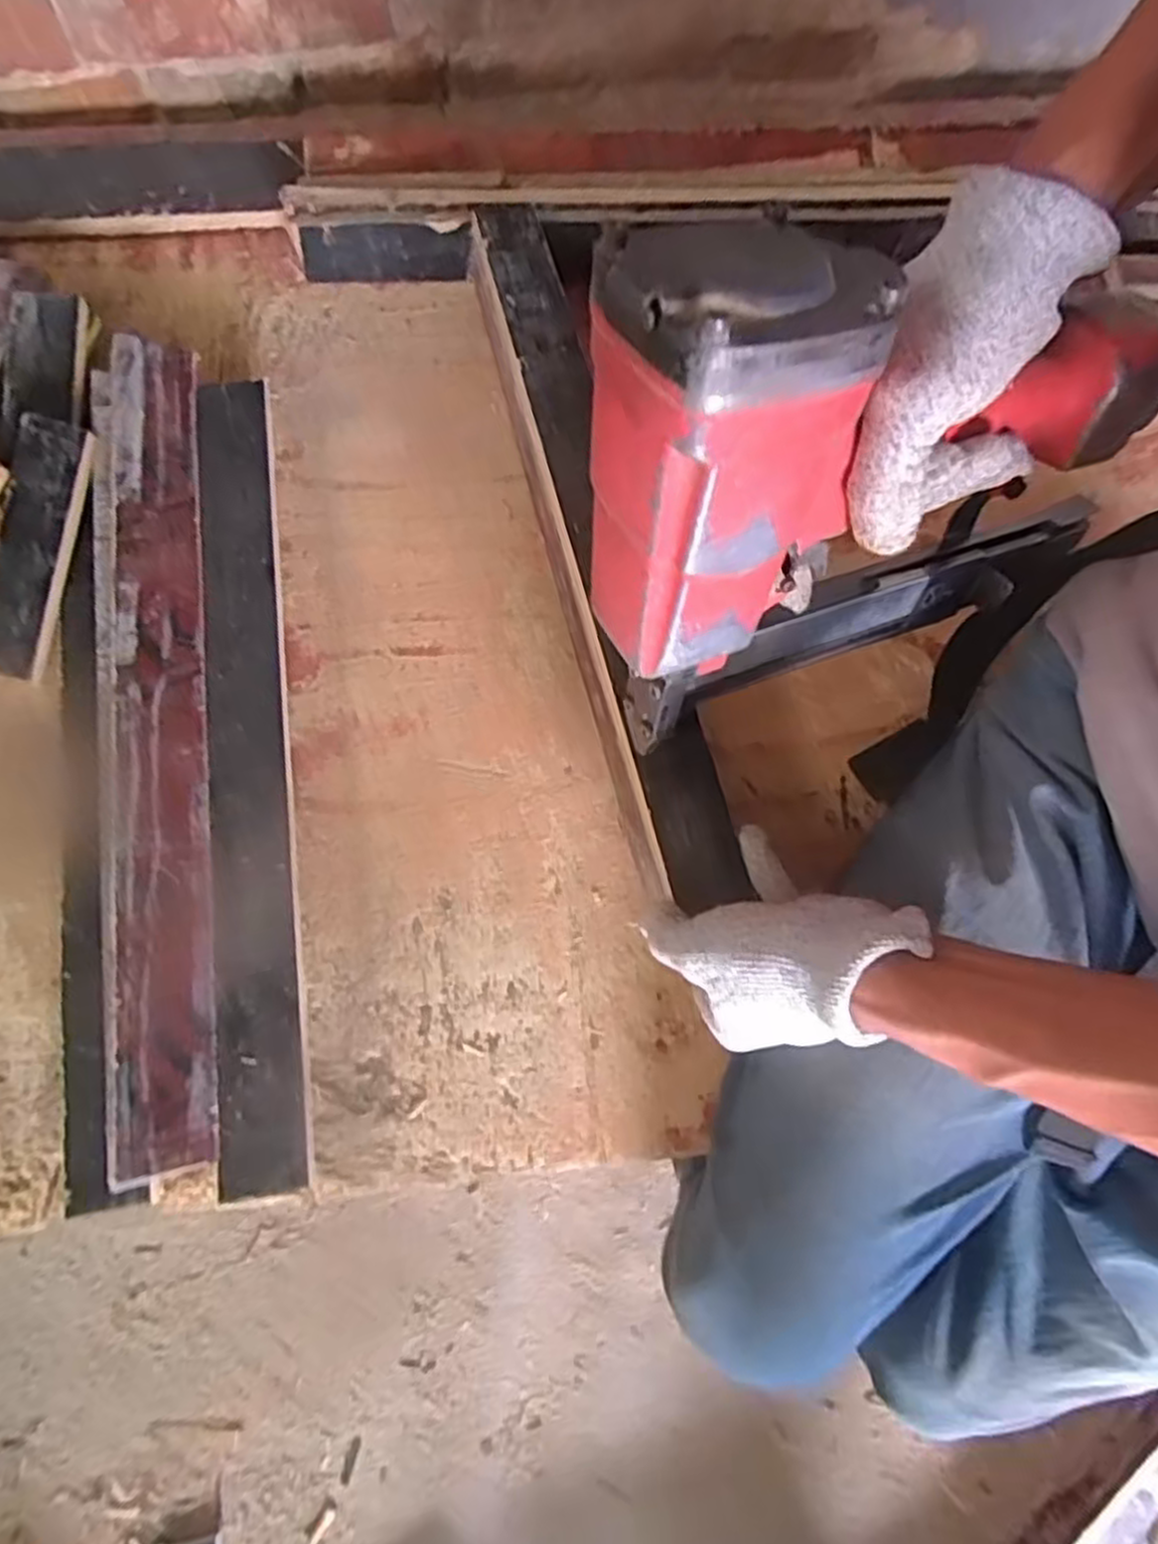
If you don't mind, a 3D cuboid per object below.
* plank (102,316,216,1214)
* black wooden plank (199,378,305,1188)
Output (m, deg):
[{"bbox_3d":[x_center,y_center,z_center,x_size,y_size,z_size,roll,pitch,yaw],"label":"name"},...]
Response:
[{"bbox_3d":[-0.243,-0.036,0.435,0.049,0.009,0.491,0,75,-28],"label":"plank"},{"bbox_3d":[-0.199,-0.018,0.451,0.043,0.010,0.491,-4,76,-19],"label":"black wooden plank"}]

